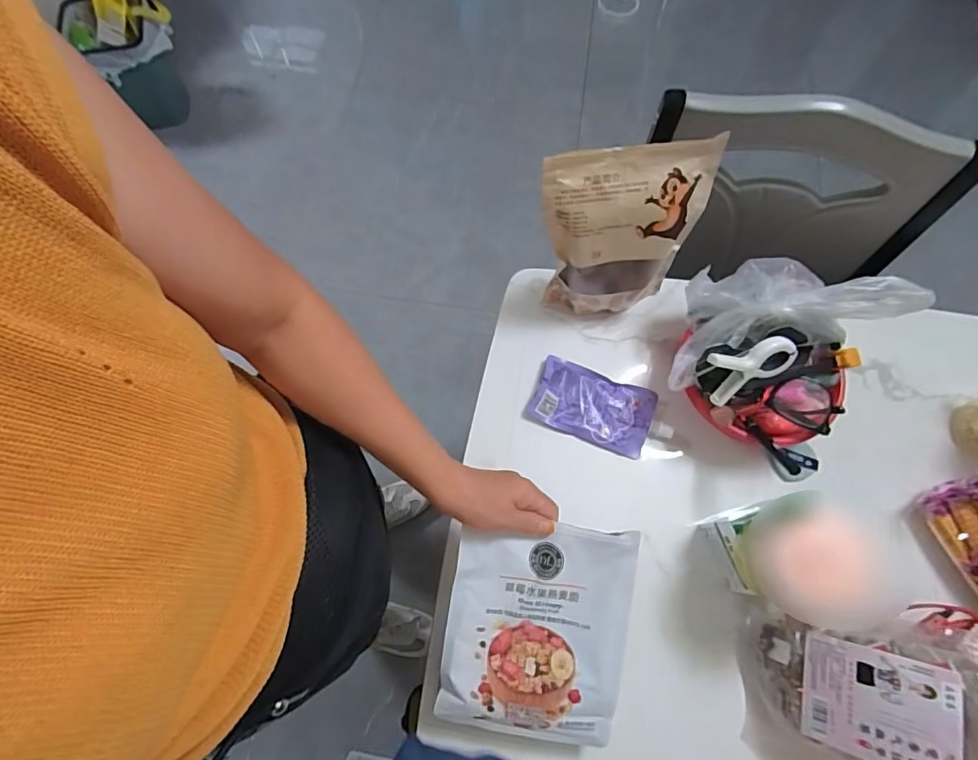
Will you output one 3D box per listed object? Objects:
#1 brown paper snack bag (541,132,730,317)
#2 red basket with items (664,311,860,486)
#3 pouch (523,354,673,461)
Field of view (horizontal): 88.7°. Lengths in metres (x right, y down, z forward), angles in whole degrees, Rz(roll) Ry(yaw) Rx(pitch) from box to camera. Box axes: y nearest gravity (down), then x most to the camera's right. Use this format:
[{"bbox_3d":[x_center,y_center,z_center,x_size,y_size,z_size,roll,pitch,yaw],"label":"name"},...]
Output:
[{"bbox_3d":[0.147,-0.157,0.574,0.178,0.213,0.072,-7,69,-2],"label":"brown paper snack bag"},{"bbox_3d":[0.303,0.004,0.563,0.190,0.128,0.142,15,70,7],"label":"red basket with items"},{"bbox_3d":[0.136,0.035,0.614,0.162,0.017,0.088,20,70,8],"label":"pouch"}]

